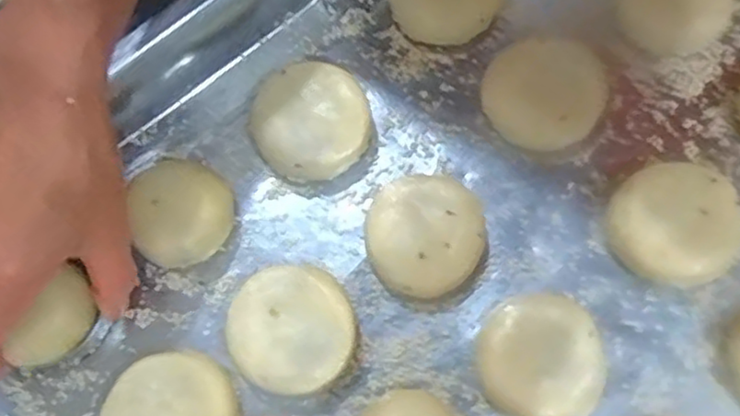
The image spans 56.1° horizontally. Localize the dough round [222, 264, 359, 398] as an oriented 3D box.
[{"bbox_3d":[-0.037,0.058,0.332,0.058,0.019,0.057,43,79,9],"label":"dough round"}]

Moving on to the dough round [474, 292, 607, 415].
[{"bbox_3d":[0.078,0.070,0.321,0.052,0.026,0.058,-13,76,-5],"label":"dough round"}]

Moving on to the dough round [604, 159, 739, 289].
[{"bbox_3d":[0.144,0.008,0.333,0.056,0.022,0.057,0,76,-1],"label":"dough round"}]

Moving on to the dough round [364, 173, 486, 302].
[{"bbox_3d":[0.026,0.013,0.342,0.057,0.020,0.056,0,76,-1],"label":"dough round"}]

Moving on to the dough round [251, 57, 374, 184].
[{"bbox_3d":[-0.031,-0.045,0.360,0.057,0.017,0.059,0,76,-1],"label":"dough round"}]

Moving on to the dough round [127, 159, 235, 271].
[{"bbox_3d":[-0.093,0.004,0.340,0.045,0.032,0.048,-1,73,2],"label":"dough round"}]

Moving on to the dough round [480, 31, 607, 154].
[{"bbox_3d":[0.090,-0.061,0.362,0.058,0.019,0.061,0,76,-1],"label":"dough round"}]

